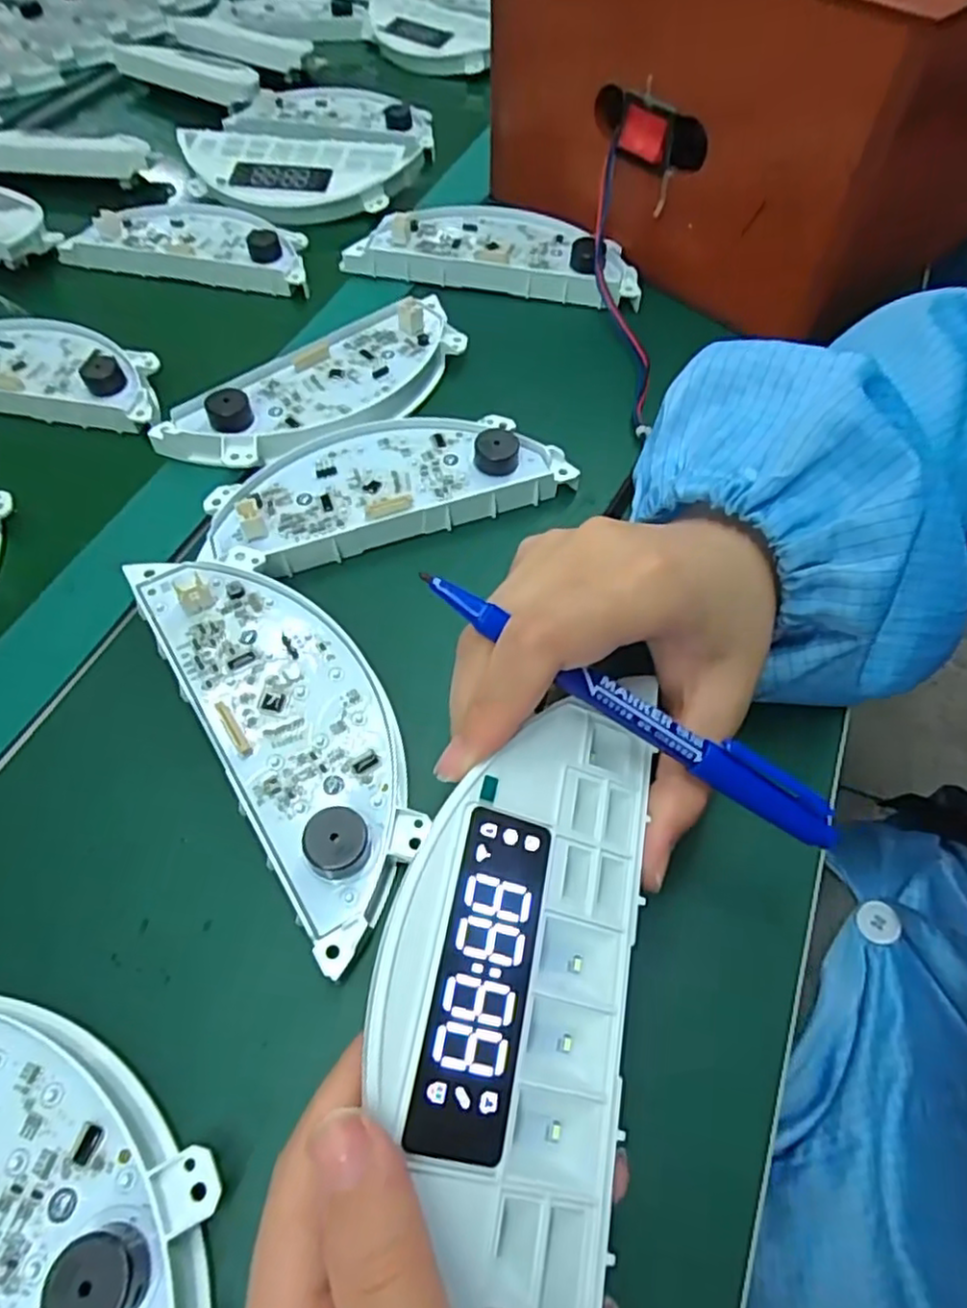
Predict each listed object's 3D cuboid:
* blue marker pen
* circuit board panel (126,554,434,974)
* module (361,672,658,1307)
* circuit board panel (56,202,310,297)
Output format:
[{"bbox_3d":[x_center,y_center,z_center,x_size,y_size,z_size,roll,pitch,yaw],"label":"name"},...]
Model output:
[{"bbox_3d":[0.042,0.015,0.192,0.133,0.008,0.012,31,62,-3],"label":"blue marker pen"},{"bbox_3d":[-0.072,0.024,0.264,0.063,0.031,0.168,-30,61,-15],"label":"circuit board panel"},{"bbox_3d":[0.007,0.079,0.170,0.064,0.014,0.152,22,62,-18],"label":"module"},{"bbox_3d":[-0.194,-0.282,0.473,0.178,0.029,0.066,13,59,12],"label":"circuit board panel"}]

